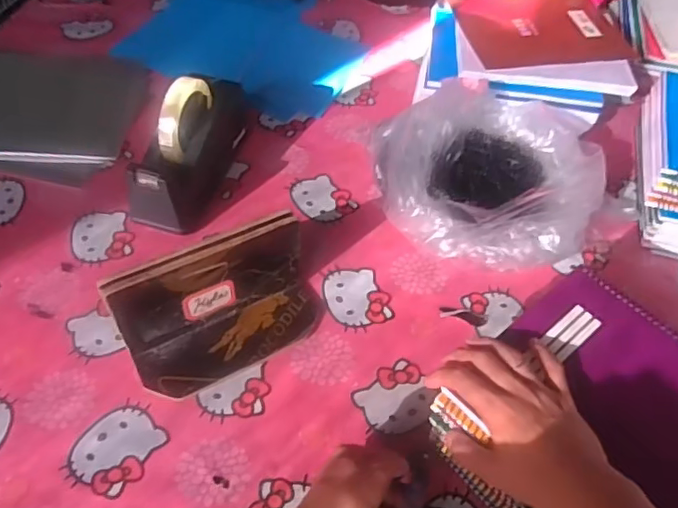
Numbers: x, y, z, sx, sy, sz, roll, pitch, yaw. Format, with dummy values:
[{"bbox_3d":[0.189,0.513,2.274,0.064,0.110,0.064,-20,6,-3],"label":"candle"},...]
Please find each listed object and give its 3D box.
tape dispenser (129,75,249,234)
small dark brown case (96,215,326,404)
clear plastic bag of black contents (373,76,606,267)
[{"bbox_3d":[-0.180,-0.137,0.716,0.076,0.121,0.210,16,53,9],"label":"tape dispenser"},{"bbox_3d":[-0.110,0.052,0.577,0.199,0.117,0.085,-25,57,-21],"label":"small dark brown case"},{"bbox_3d":[0.197,-0.105,0.741,0.283,0.090,0.271,0,52,-4],"label":"clear plastic bag of black contents"}]

